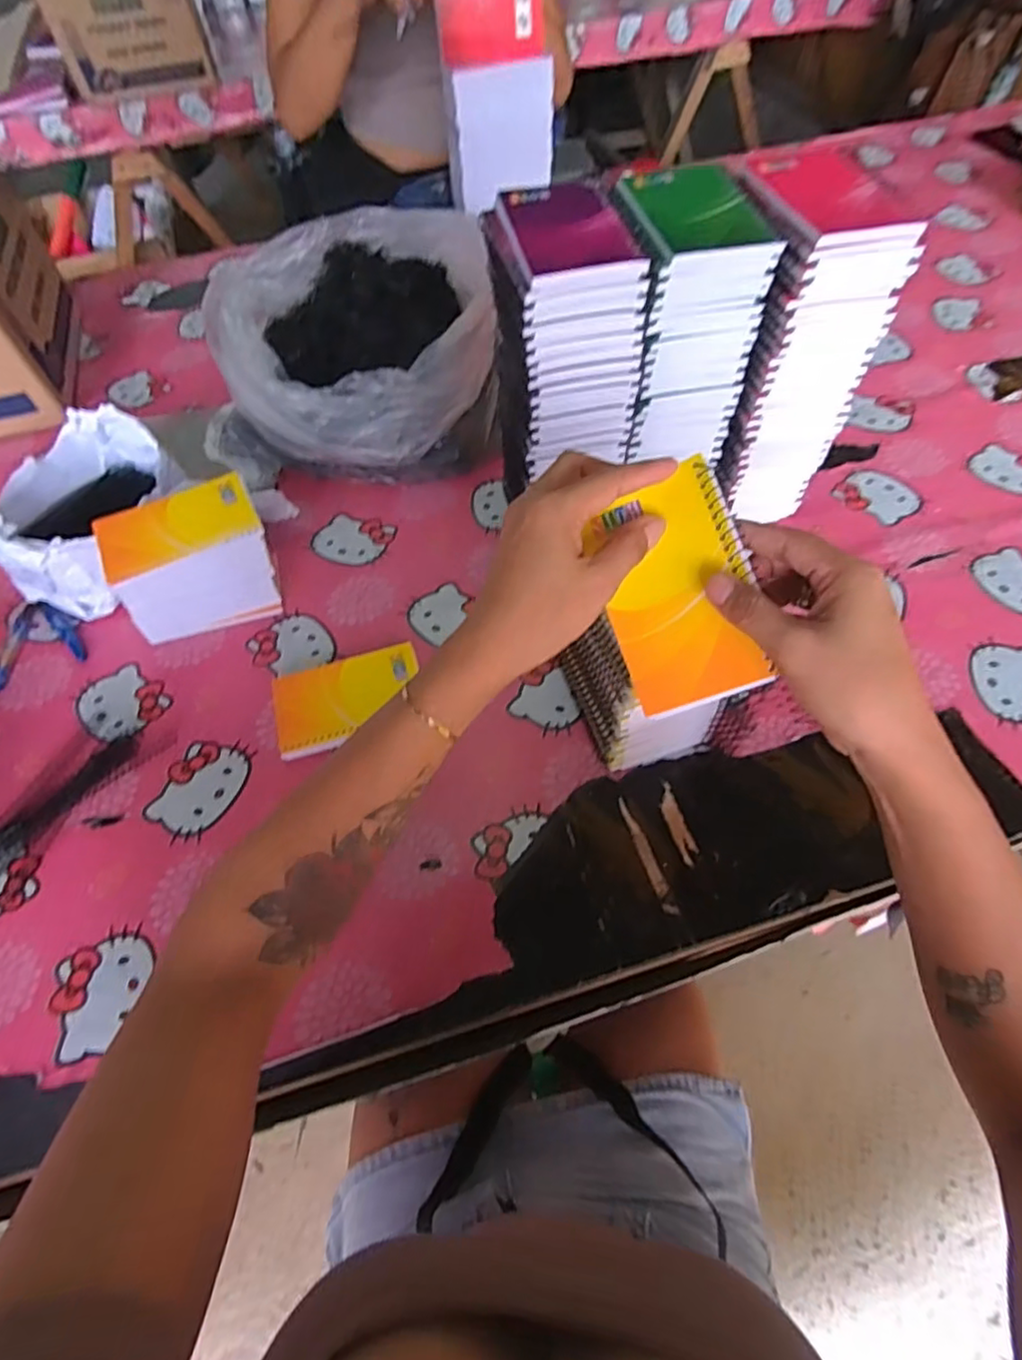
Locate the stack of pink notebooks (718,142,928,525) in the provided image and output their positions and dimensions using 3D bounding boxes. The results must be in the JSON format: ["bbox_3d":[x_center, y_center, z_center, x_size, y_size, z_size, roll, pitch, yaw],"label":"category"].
[{"bbox_3d":[0.241,-0.280,0.584,0.099,0.289,0.130,-9,59,-2],"label":"stack of pink notebooks"}]

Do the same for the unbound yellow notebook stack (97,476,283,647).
[{"bbox_3d":[-0.292,-0.104,0.594,0.141,0.116,0.076,-22,59,-11],"label":"unbound yellow notebook stack"}]

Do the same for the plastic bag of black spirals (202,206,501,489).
[{"bbox_3d":[-0.190,-0.388,0.747,0.323,0.156,0.298,-2,57,2],"label":"plastic bag of black spirals"}]

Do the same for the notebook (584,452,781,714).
[{"bbox_3d":[0.094,-0.049,0.360,0.080,0.009,0.125,-20,86,26],"label":"notebook"}]

